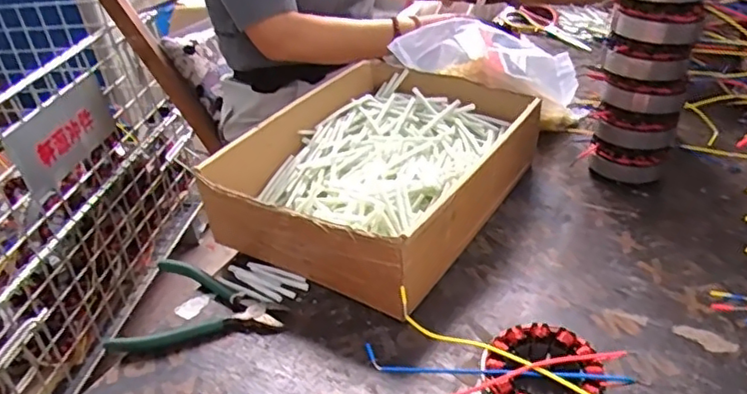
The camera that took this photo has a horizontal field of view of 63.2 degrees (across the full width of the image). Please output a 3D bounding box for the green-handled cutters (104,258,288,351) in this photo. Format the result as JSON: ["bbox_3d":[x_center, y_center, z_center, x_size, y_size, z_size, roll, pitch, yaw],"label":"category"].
[{"bbox_3d":[-0.162,0.092,0.558,0.139,0.022,0.102,-11,34,-10],"label":"green-handled cutters"}]

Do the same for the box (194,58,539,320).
[{"bbox_3d":[0.012,-0.029,0.661,0.238,0.098,0.323,17,39,29],"label":"box"}]

